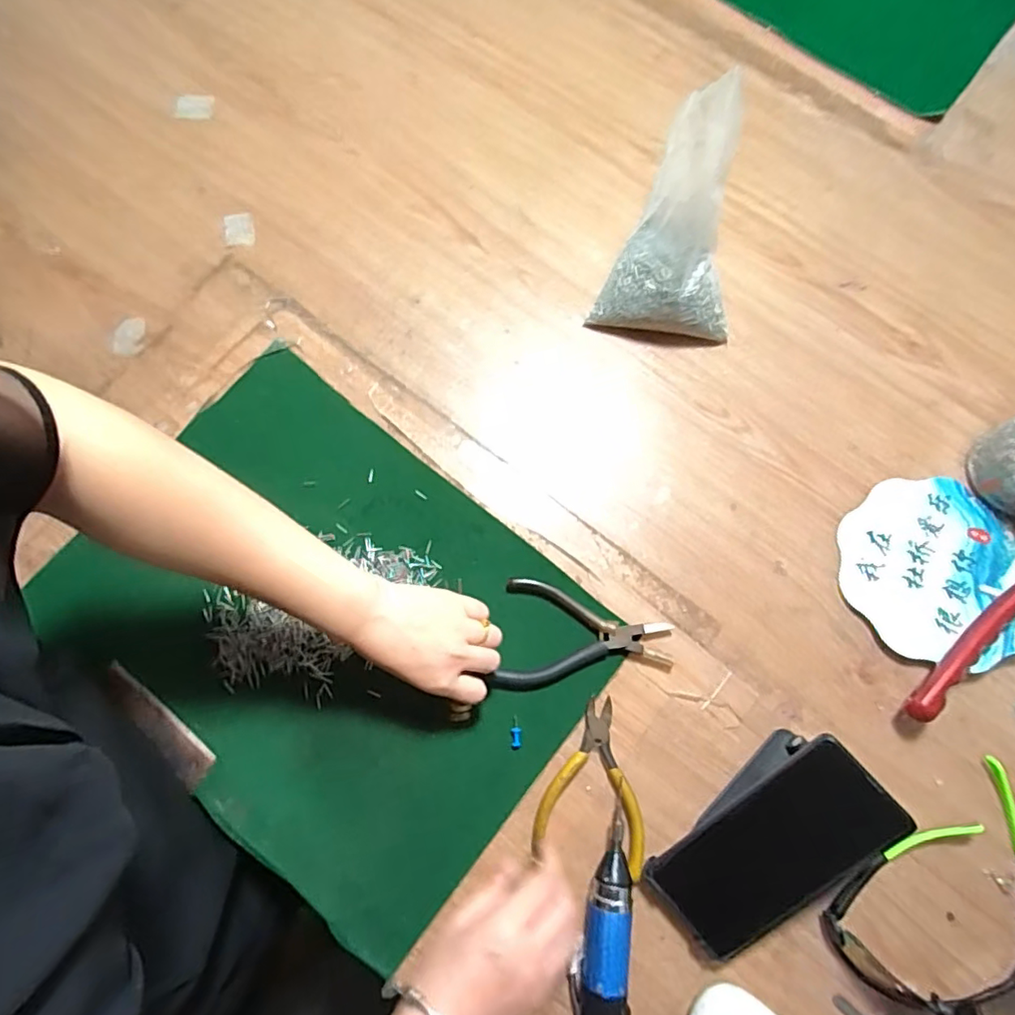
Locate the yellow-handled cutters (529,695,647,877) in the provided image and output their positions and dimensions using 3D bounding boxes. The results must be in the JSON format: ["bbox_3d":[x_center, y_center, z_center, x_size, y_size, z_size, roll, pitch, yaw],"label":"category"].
[{"bbox_3d":[0.073,0.212,0.436,0.083,0.013,0.115,16,76,4],"label":"yellow-handled cutters"}]

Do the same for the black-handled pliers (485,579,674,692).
[{"bbox_3d":[0.062,0.115,0.463,0.139,0.013,0.090,12,76,3],"label":"black-handled pliers"}]

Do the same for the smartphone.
[{"bbox_3d":[0.181,0.236,0.389,0.167,0.011,0.074,-44,79,11],"label":"smartphone"}]

